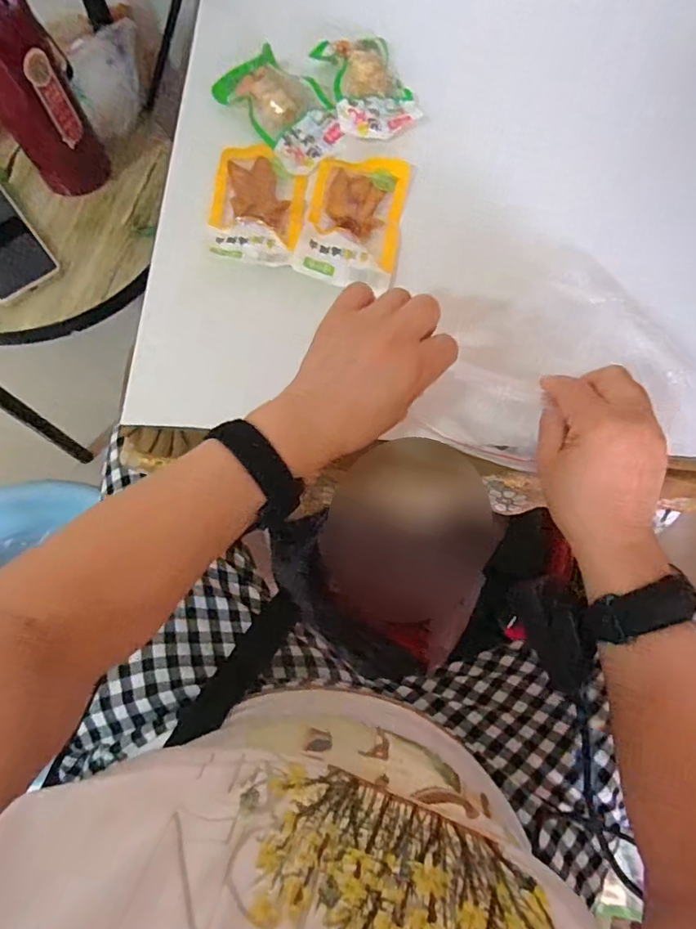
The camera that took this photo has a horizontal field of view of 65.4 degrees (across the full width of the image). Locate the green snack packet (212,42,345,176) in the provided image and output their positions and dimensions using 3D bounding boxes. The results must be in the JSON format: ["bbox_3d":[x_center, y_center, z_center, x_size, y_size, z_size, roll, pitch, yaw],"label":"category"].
[{"bbox_3d":[-0.058,-0.329,0.498,0.076,0.017,0.119,-42,77,-12],"label":"green snack packet"}]

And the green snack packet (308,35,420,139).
[{"bbox_3d":[0.018,-0.355,0.506,0.081,0.020,0.108,-22,74,-7],"label":"green snack packet"}]

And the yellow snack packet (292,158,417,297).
[{"bbox_3d":[0.006,-0.215,0.468,0.082,0.009,0.137,12,73,3],"label":"yellow snack packet"}]

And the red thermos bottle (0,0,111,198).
[{"bbox_3d":[-0.313,-0.377,0.526,0.087,0.230,0.063,-33,76,-10],"label":"red thermos bottle"}]

